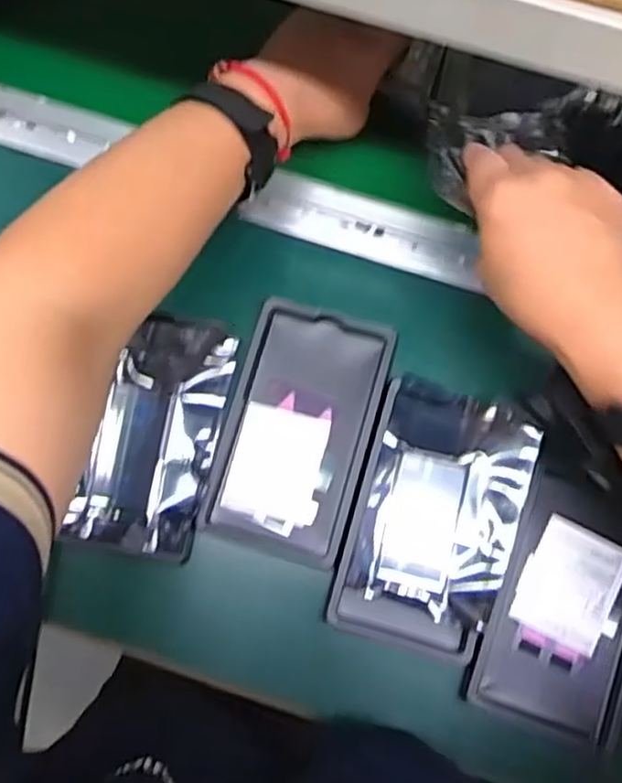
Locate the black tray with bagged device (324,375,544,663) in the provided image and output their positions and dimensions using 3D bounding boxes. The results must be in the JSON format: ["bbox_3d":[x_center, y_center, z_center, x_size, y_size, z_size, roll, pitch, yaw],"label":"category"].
[{"bbox_3d":[0.078,0.079,0.456,0.099,0.023,0.159,16,77,3],"label":"black tray with bagged device"}]

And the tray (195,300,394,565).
[{"bbox_3d":[-0.008,0.025,0.474,0.091,0.021,0.157,16,77,3],"label":"tray"}]

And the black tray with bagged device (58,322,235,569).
[{"bbox_3d":[-0.100,0.027,0.464,0.079,0.031,0.149,12,77,2],"label":"black tray with bagged device"}]

